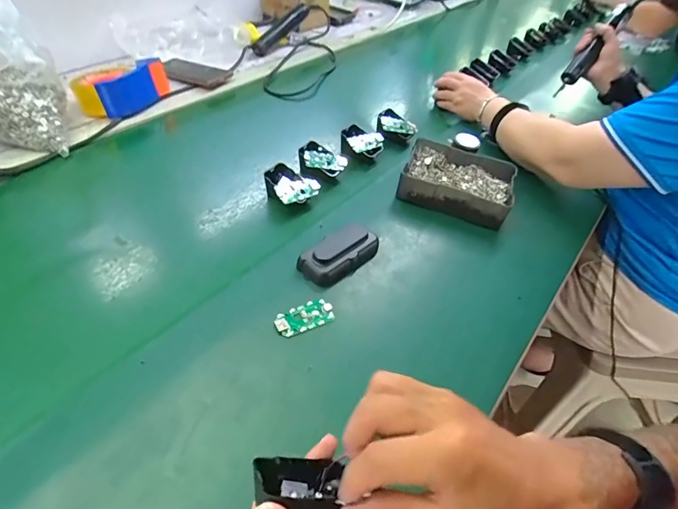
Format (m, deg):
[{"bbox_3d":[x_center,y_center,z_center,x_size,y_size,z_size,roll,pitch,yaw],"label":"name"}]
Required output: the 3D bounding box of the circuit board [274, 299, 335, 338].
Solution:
[{"bbox_3d":[-0.038,0.069,0.447,0.063,0.010,0.031,-18,49,-22],"label":"circuit board"}]

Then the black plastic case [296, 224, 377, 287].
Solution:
[{"bbox_3d":[0.002,-0.001,0.507,0.058,0.030,0.105,32,50,24],"label":"black plastic case"}]

